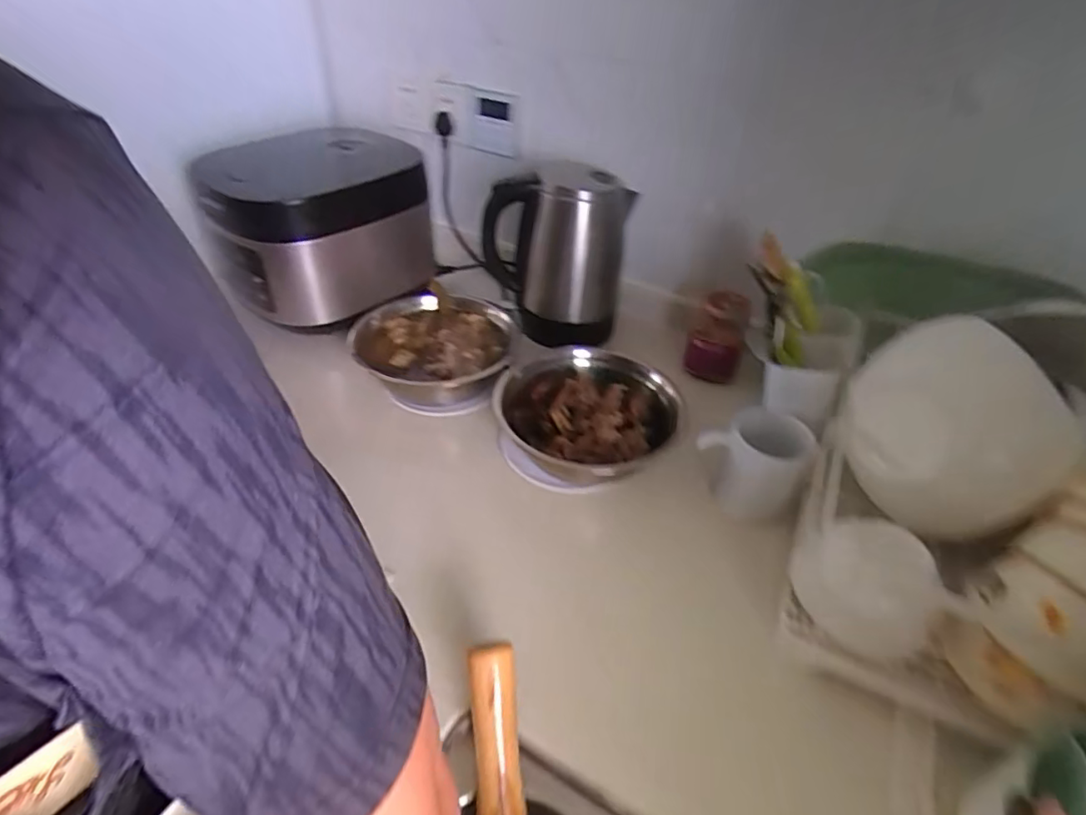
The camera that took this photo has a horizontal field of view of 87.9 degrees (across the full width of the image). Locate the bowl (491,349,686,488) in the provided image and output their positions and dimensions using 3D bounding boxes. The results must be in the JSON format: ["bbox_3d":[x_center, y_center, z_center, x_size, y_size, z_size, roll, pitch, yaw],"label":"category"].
[{"bbox_3d":[0.046,0.015,0.647,0.180,0.063,0.191,1,41,-1],"label":"bowl"}]

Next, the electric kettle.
[{"bbox_3d":[0.023,-0.219,0.798,0.129,0.209,0.197,-24,47,-27],"label":"electric kettle"}]

